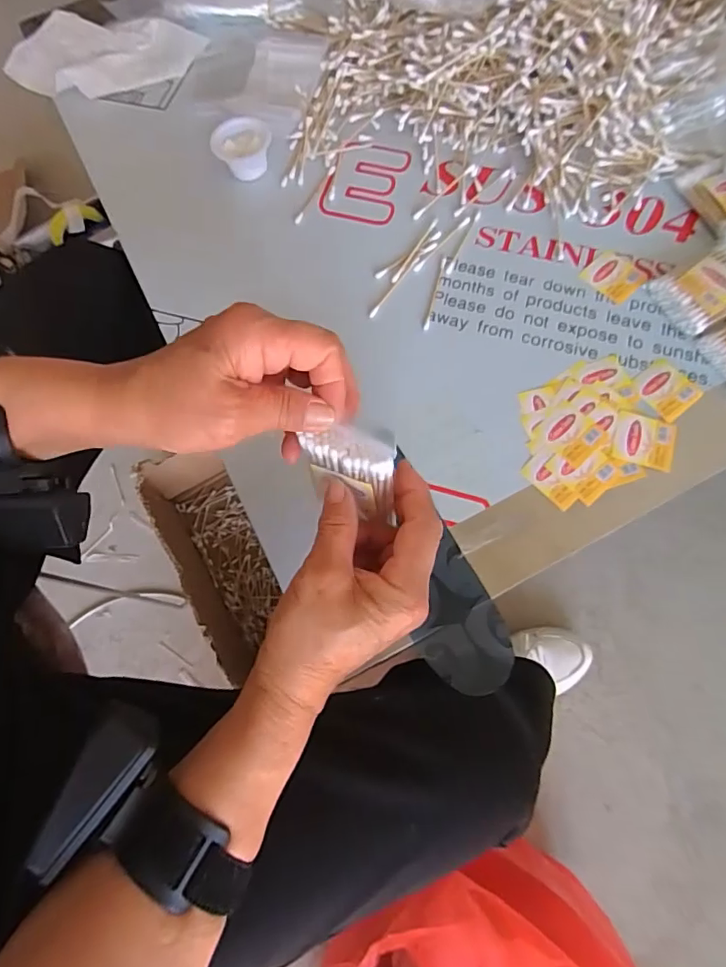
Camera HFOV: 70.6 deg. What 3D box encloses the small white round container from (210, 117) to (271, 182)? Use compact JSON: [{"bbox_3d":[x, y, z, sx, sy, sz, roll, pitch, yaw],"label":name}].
[{"bbox_3d":[-0.111,-0.314,0.478,0.052,0.026,0.053,-1,71,2],"label":"small white round container"}]

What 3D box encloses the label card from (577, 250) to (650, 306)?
[{"bbox_3d":[0.212,-0.175,0.431,0.044,0.004,0.041,43,78,15],"label":"label card"}]

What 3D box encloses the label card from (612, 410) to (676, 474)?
[{"bbox_3d":[0.210,-0.032,0.384,0.043,0.004,0.041,16,72,8],"label":"label card"}]

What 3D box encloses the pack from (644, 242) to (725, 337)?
[{"bbox_3d":[0.277,-0.156,0.412,0.077,0.022,0.057,-26,72,-6],"label":"pack"}]

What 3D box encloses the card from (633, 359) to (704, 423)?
[{"bbox_3d":[0.235,-0.073,0.396,0.041,0.004,0.044,-40,74,-11],"label":"card"}]

